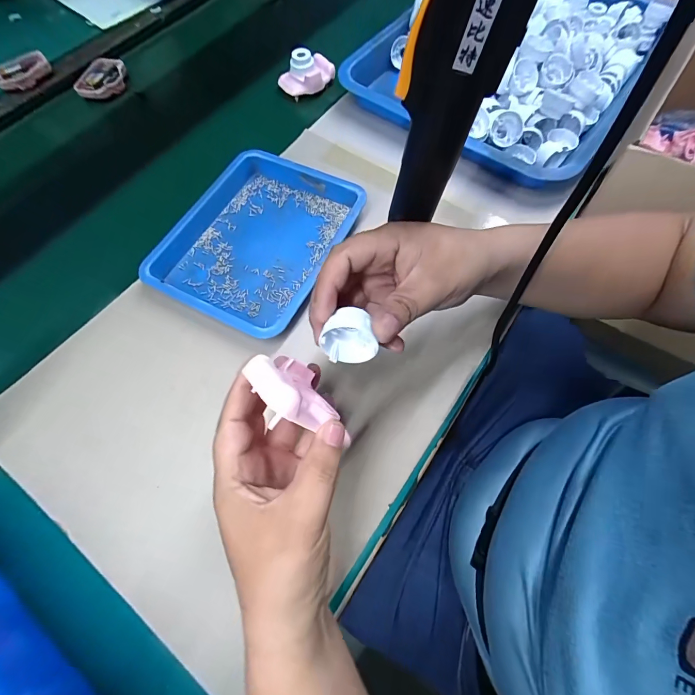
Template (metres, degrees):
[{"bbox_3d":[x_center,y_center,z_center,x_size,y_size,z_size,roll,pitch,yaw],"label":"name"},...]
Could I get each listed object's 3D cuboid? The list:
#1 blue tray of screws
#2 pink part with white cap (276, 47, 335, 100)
[{"bbox_3d":[-0.102,-0.123,0.381,0.181,0.027,0.211,24,69,11],"label":"blue tray of screws"},{"bbox_3d":[-0.059,-0.412,0.507,0.083,0.039,0.052,-22,69,-6],"label":"pink part with white cap"}]

